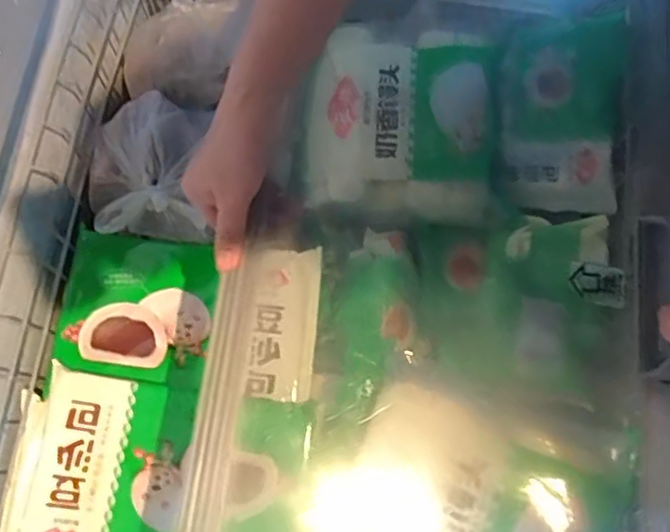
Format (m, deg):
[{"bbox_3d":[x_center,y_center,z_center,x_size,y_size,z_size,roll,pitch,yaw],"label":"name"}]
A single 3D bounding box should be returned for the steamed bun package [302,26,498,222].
[{"bbox_3d":[0.080,-0.191,0.810,0.233,0.081,0.241,4,75,1],"label":"steamed bun package"}]

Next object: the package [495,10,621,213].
[{"bbox_3d":[0.279,-0.188,0.788,0.143,0.041,0.234,3,93,26],"label":"package"}]

